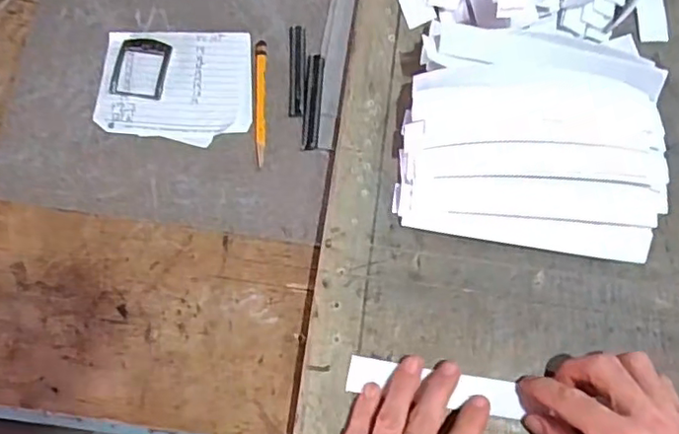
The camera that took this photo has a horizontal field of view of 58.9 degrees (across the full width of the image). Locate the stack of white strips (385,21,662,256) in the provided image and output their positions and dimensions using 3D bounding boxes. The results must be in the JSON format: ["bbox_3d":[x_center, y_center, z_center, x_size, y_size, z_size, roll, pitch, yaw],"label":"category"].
[{"bbox_3d":[0.155,-0.071,0.482,0.199,0.044,0.185,8,73,4],"label":"stack of white strips"}]

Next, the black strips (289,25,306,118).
[{"bbox_3d":[-0.037,-0.131,0.536,0.015,0.004,0.090,-2,73,1],"label":"black strips"}]

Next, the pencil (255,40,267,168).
[{"bbox_3d":[-0.069,-0.102,0.526,0.010,0.004,0.118,-2,73,0],"label":"pencil"}]

